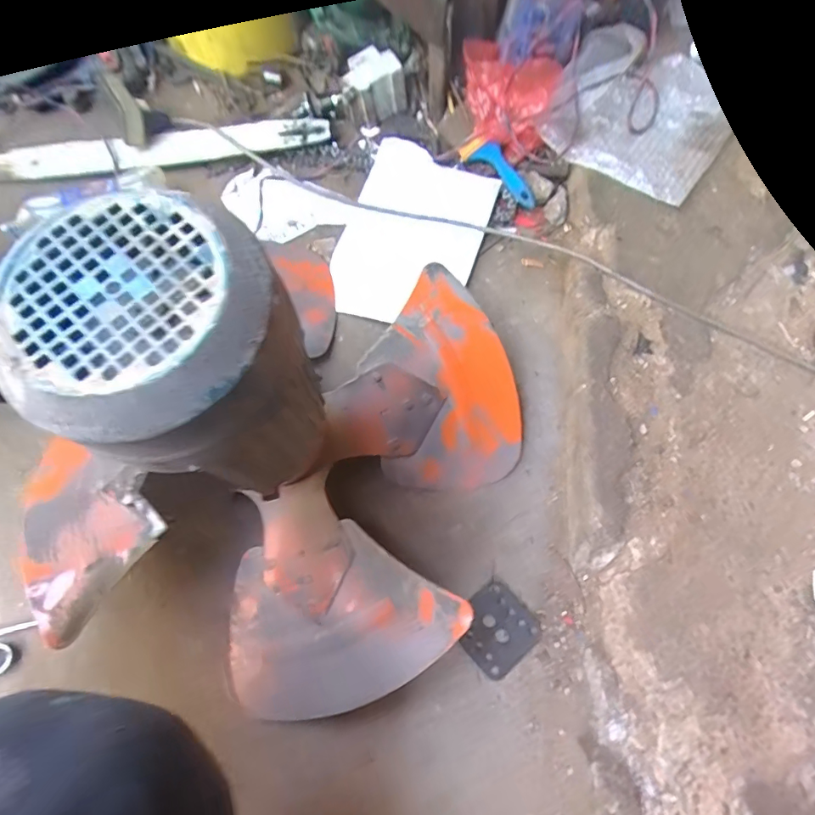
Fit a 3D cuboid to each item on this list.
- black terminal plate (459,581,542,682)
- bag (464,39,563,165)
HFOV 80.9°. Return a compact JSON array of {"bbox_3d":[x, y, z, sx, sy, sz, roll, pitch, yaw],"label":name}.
[{"bbox_3d":[0.101,0.253,0.543,0.081,0.010,0.078,-41,79,-12],"label":"black terminal plate"},{"bbox_3d":[0.132,-0.431,0.654,0.134,0.050,0.138,15,97,-3],"label":"bag"}]

